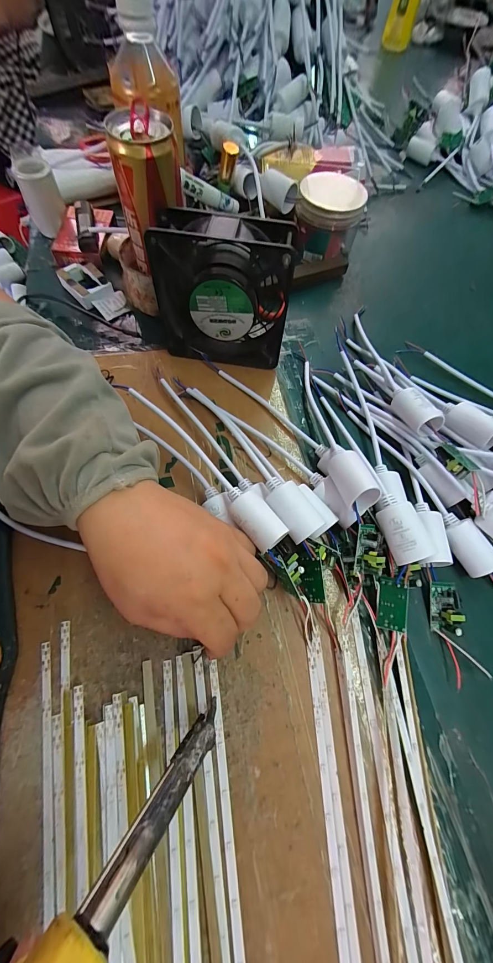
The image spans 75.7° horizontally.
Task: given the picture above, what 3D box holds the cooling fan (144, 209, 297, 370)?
[{"bbox_3d":[-0.023,-0.175,0.304,0.121,0.123,0.048,8,66,0],"label":"cooling fan"}]

